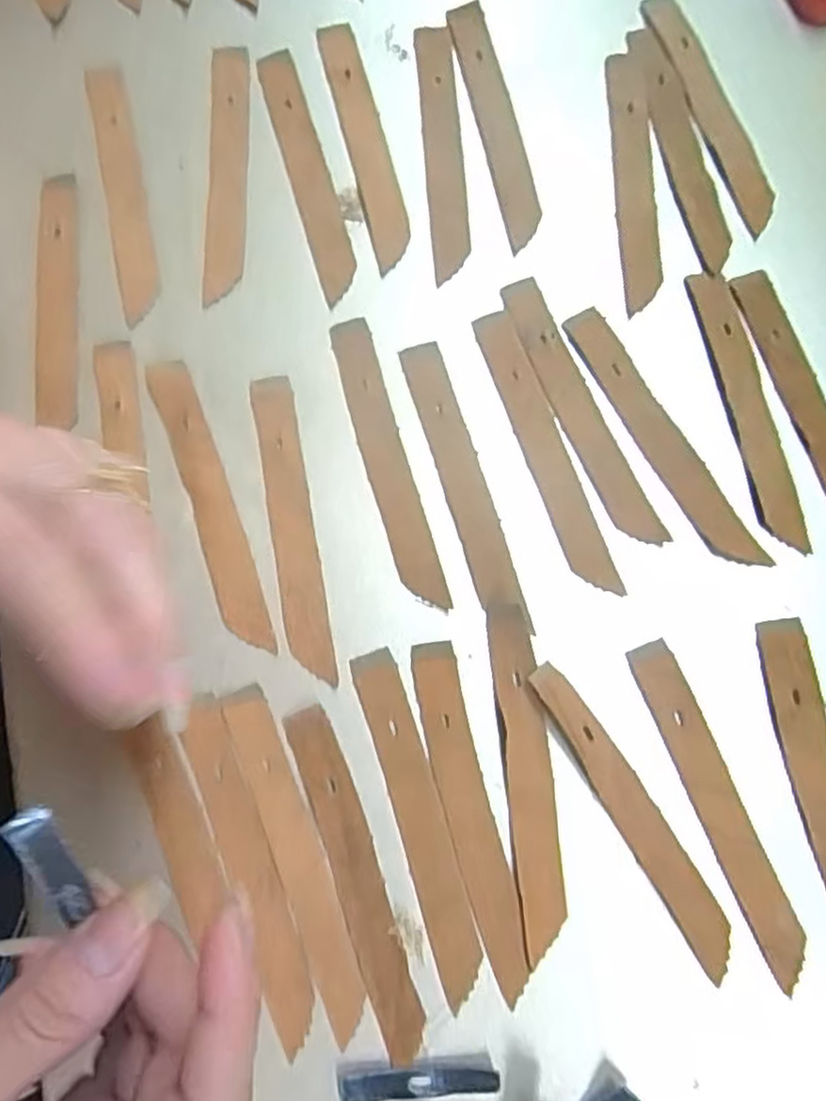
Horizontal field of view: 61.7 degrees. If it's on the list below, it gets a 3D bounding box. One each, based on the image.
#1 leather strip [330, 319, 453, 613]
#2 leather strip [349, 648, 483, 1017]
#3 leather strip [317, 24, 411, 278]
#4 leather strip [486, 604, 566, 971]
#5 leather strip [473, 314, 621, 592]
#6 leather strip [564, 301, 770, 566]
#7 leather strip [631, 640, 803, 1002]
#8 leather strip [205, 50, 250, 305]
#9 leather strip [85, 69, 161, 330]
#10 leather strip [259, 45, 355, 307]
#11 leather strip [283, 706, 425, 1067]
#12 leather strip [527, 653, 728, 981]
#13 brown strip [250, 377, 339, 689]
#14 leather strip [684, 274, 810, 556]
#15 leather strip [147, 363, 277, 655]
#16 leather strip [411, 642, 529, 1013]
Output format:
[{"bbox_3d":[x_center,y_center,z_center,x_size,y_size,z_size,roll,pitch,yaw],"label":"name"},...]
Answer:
[{"bbox_3d":[-0.010,-0.036,0.280,0.016,0.004,0.124,-16,79,-3],"label":"leather strip"},{"bbox_3d":[0.002,0.097,0.252,0.017,0.004,0.121,-17,79,-4],"label":"leather strip"},{"bbox_3d":[-0.021,-0.181,0.310,0.018,0.004,0.123,-14,81,-5],"label":"leather strip"},{"bbox_3d":[0.042,0.081,0.251,0.017,0.009,0.121,-6,79,-1],"label":"leather strip"},{"bbox_3d":[0.054,-0.041,0.280,0.018,0.005,0.122,-20,79,-4],"label":"leather strip"},{"bbox_3d":[0.100,-0.046,0.278,0.017,0.004,0.121,-30,80,-6],"label":"leather strip"},{"bbox_3d":[0.111,0.093,0.251,0.016,0.004,0.122,-21,79,-4],"label":"leather strip"},{"bbox_3d":[-0.082,-0.169,0.308,0.017,0.006,0.123,-1,78,0],"label":"leather strip"},{"bbox_3d":[-0.128,-0.160,0.304,0.016,0.004,0.127,-13,79,-3],"label":"leather strip"},{"bbox_3d":[-0.046,-0.167,0.308,0.018,0.004,0.125,-16,79,-2],"label":"leather strip"},{"bbox_3d":[-0.020,0.116,0.247,0.018,0.004,0.119,-19,79,-4],"label":"leather strip"},{"bbox_3d":[0.080,0.095,0.249,0.017,0.008,0.119,-31,80,-6],"label":"leather strip"},{"bbox_3d":[-0.048,-0.010,0.276,0.016,0.004,0.124,-11,79,-2],"label":"brown strip"},{"bbox_3d":[0.137,-0.059,0.280,0.018,0.004,0.119,-12,79,-3],"label":"leather strip"},{"bbox_3d":[-0.081,-0.020,0.278,0.019,0.004,0.125,-20,79,-4],"label":"leather strip"},{"bbox_3d":[0.020,0.095,0.251,0.018,0.004,0.122,-14,79,-3],"label":"leather strip"}]

